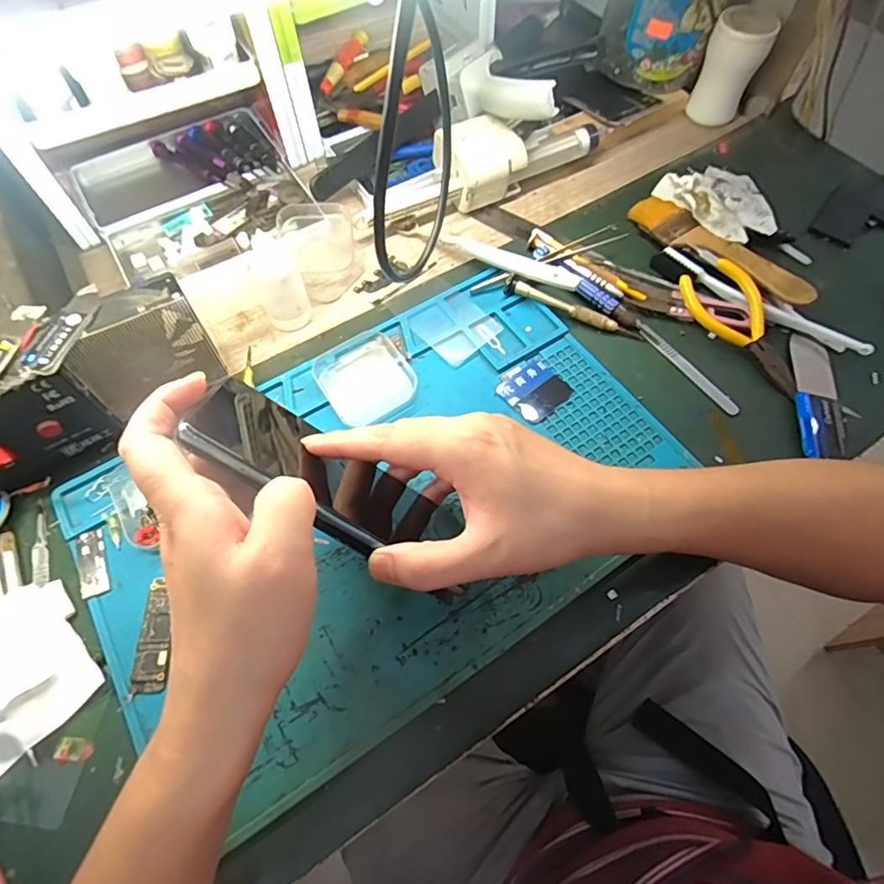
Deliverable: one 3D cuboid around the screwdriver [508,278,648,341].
[{"bbox_3d":[0.105,-0.107,0.410,0.114,0.014,0.011,21,65,11],"label":"screwdriver"}]

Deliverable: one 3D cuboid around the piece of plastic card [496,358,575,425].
[{"bbox_3d":[0.070,-0.039,0.381,0.045,0.005,0.040,-37,68,-17],"label":"piece of plastic card"}]

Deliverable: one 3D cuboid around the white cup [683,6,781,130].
[{"bbox_3d":[0.277,-0.360,0.499,0.053,0.081,0.043,21,65,11],"label":"white cup"}]

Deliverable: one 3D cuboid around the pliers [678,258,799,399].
[{"bbox_3d":[0.231,-0.087,0.393,0.049,0.022,0.117,-20,64,-9],"label":"pliers"}]

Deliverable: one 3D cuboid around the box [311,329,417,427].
[{"bbox_3d":[-0.058,-0.050,0.384,0.062,0.014,0.068,-31,66,-14],"label":"box"}]

